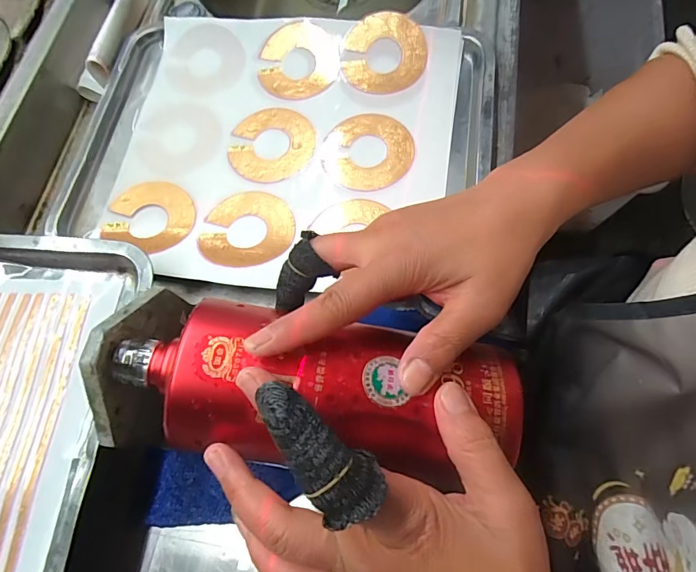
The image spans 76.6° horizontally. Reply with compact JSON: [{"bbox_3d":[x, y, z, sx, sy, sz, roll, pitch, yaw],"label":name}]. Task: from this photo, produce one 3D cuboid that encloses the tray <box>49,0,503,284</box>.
[{"bbox_3d":[-0.072,-0.141,0.415,0.390,0.039,0.295,13,72,5],"label":"tray"}]

